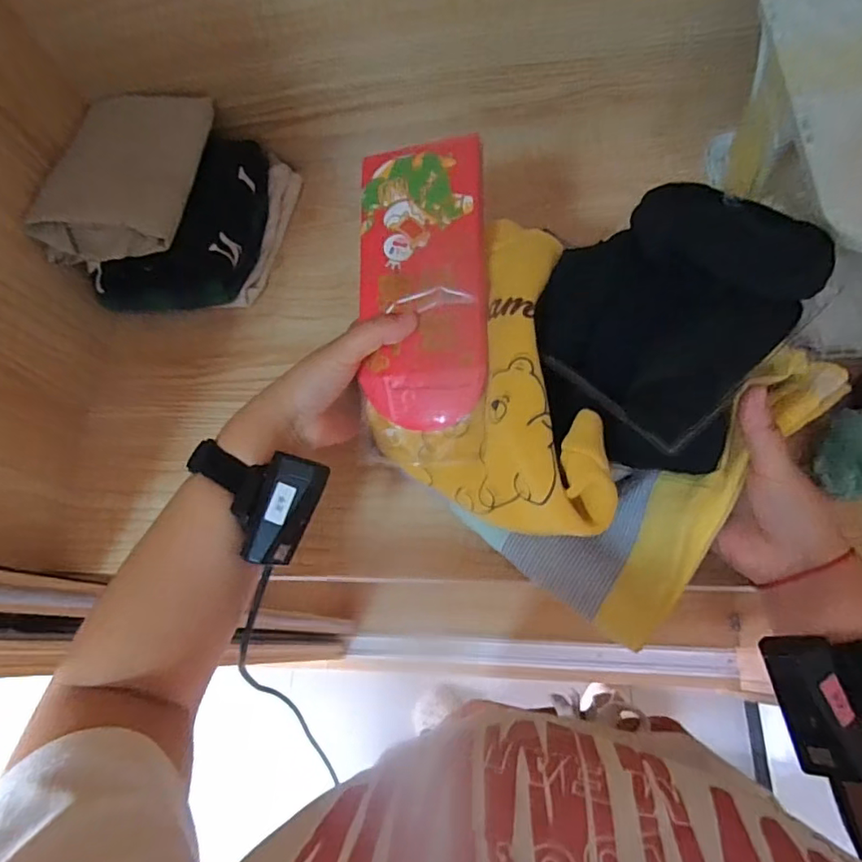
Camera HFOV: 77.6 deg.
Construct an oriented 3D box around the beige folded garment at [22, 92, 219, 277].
[{"bbox_3d":[-0.287,-0.247,0.509,0.125,0.045,0.184,6,67,-1],"label":"beige folded garment"}]

